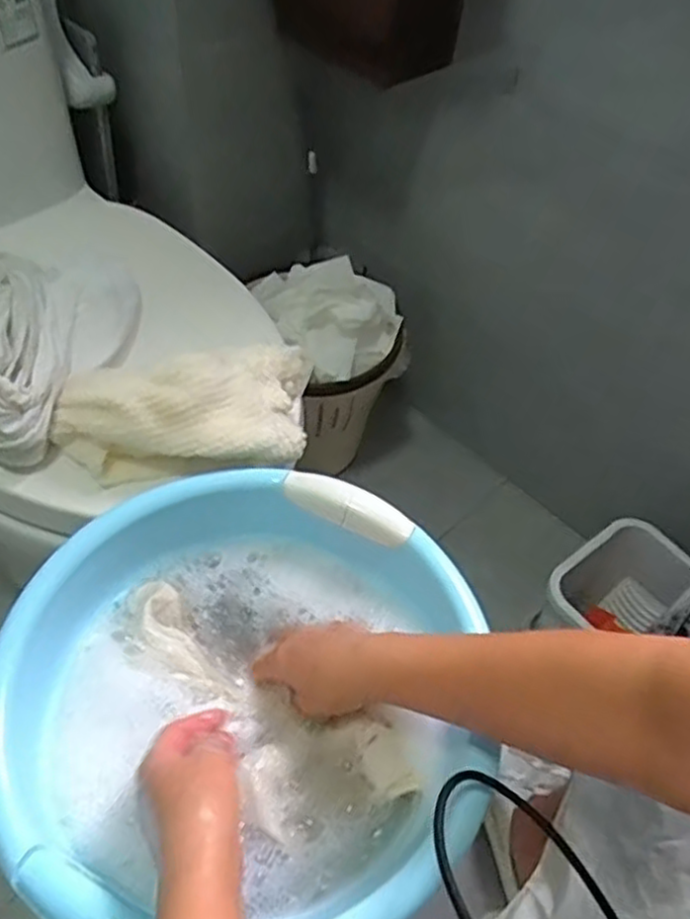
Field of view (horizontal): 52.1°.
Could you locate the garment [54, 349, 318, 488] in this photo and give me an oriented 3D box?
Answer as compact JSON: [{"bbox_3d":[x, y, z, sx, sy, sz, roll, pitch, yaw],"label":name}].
[{"bbox_3d":[-0.133,-0.045,0.611,0.226,0.073,0.112,-13,52,-16],"label":"garment"}]

